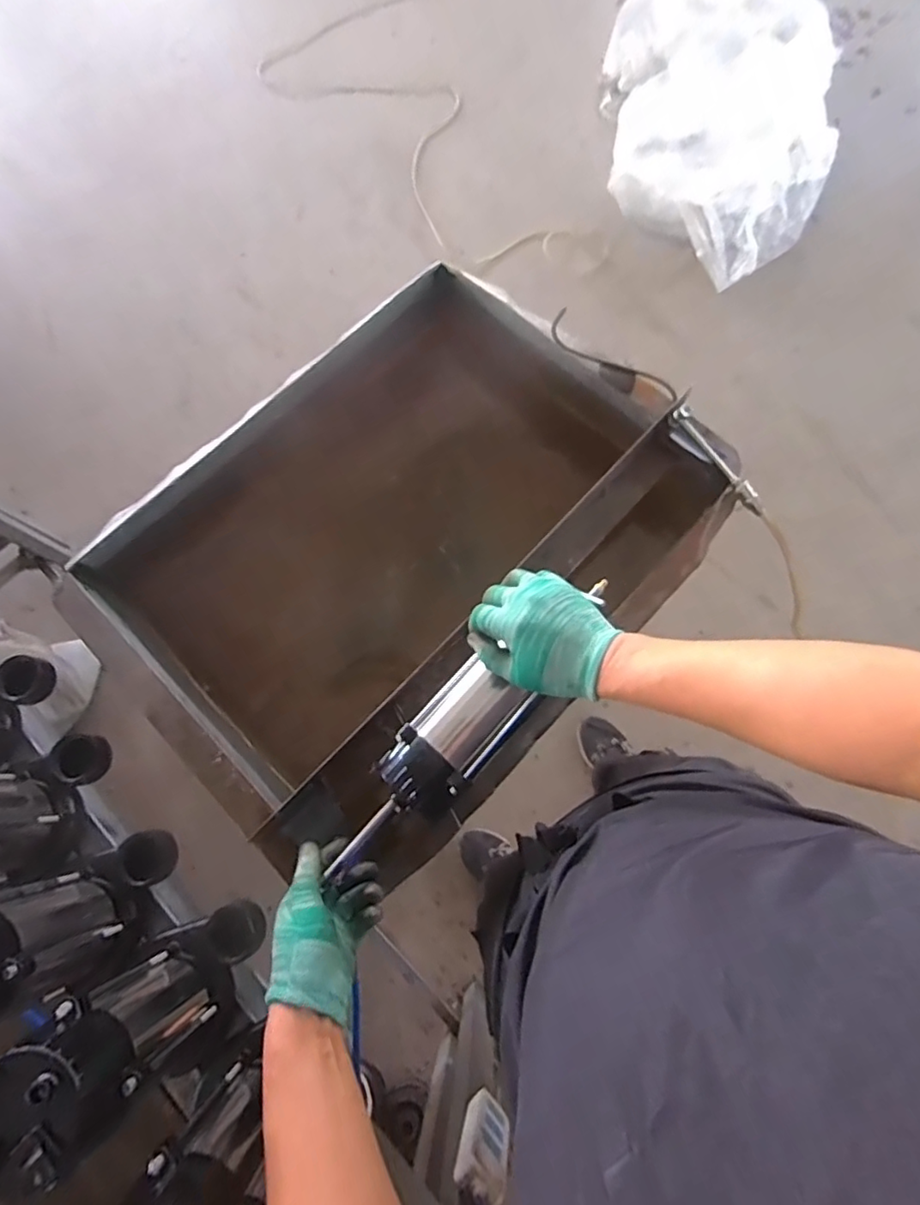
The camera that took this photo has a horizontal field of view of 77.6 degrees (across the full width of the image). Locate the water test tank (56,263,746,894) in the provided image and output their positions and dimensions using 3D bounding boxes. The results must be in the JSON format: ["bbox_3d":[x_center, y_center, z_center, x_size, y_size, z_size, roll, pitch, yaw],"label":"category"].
[{"bbox_3d":[-0.073,-0.070,0.851,0.604,0.285,0.761,41,79,12],"label":"water test tank"}]

